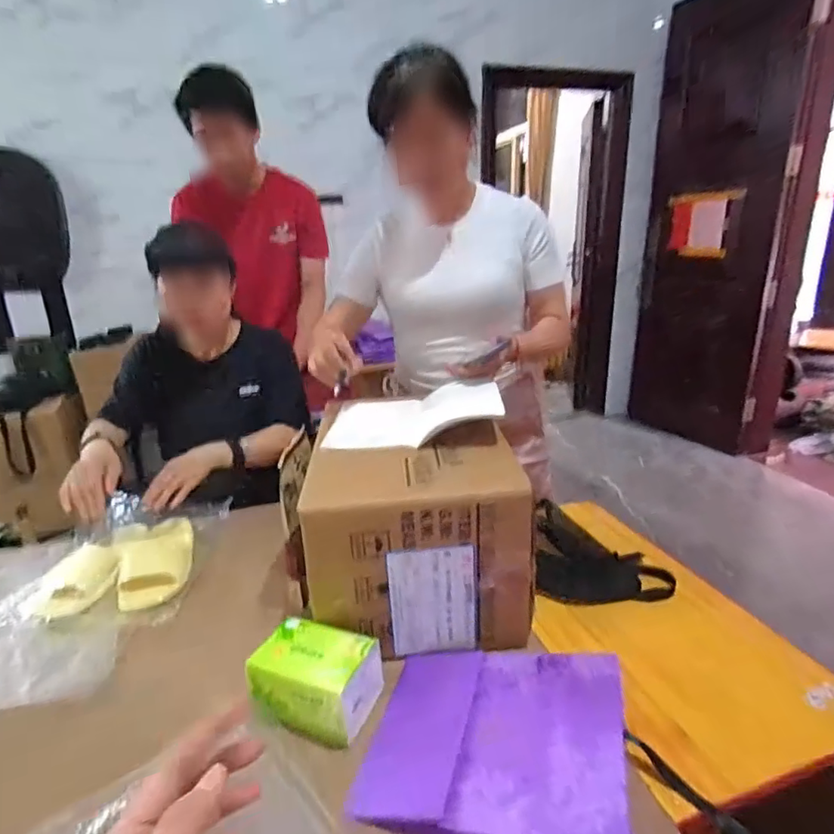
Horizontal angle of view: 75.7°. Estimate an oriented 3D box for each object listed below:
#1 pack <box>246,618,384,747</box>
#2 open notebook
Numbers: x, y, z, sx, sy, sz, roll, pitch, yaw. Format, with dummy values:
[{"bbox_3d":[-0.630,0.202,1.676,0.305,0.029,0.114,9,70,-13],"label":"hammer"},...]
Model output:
[{"bbox_3d":[-0.121,0.309,0.638,0.137,0.080,0.090,7,22,21],"label":"pack"},{"bbox_3d":[-0.004,-0.007,0.853,0.262,0.060,0.194,-1,20,2],"label":"open notebook"}]

